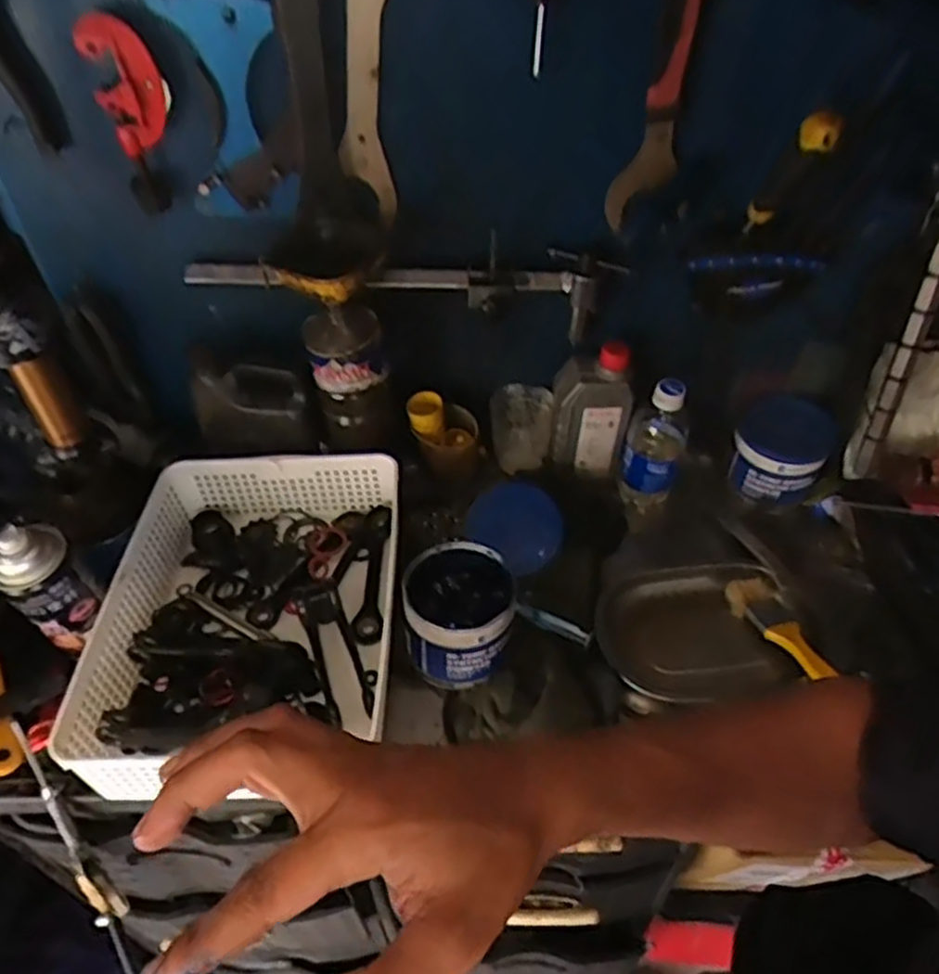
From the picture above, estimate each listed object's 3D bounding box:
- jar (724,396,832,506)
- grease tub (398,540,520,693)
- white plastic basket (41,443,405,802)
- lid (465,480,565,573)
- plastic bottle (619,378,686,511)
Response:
[{"bbox_3d":[0.349,-0.046,0.838,0.096,0.084,0.099,0,46,0],"label":"jar"},{"bbox_3d":[-0.009,0.116,0.688,0.097,0.077,0.105,1,46,1],"label":"grease tub"},{"bbox_3d":[-0.197,0.115,0.684,0.239,0.080,0.325,0,46,1],"label":"white plastic basket"},{"bbox_3d":[0.052,0.041,0.811,0.100,0.088,0.013,37,14,-5],"label":"lid"},{"bbox_3d":[0.198,-0.047,0.796,0.065,0.155,0.052,14,48,13],"label":"plastic bottle"}]

